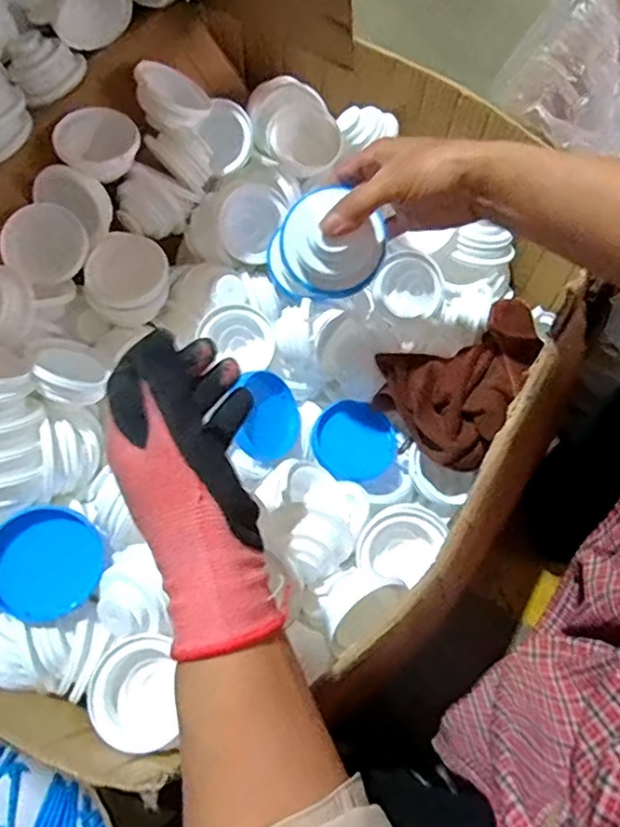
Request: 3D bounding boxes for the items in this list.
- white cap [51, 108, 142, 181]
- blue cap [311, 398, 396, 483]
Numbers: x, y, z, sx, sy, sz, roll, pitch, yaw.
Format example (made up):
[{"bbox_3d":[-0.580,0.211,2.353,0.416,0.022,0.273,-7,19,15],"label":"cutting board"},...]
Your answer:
[{"bbox_3d":[-0.191,-0.244,0.535,0.068,0.033,0.062,-1,70,2],"label":"white cap"},{"bbox_3d":[0.042,0.027,0.563,0.076,0.018,0.076,-1,70,2],"label":"blue cap"}]

